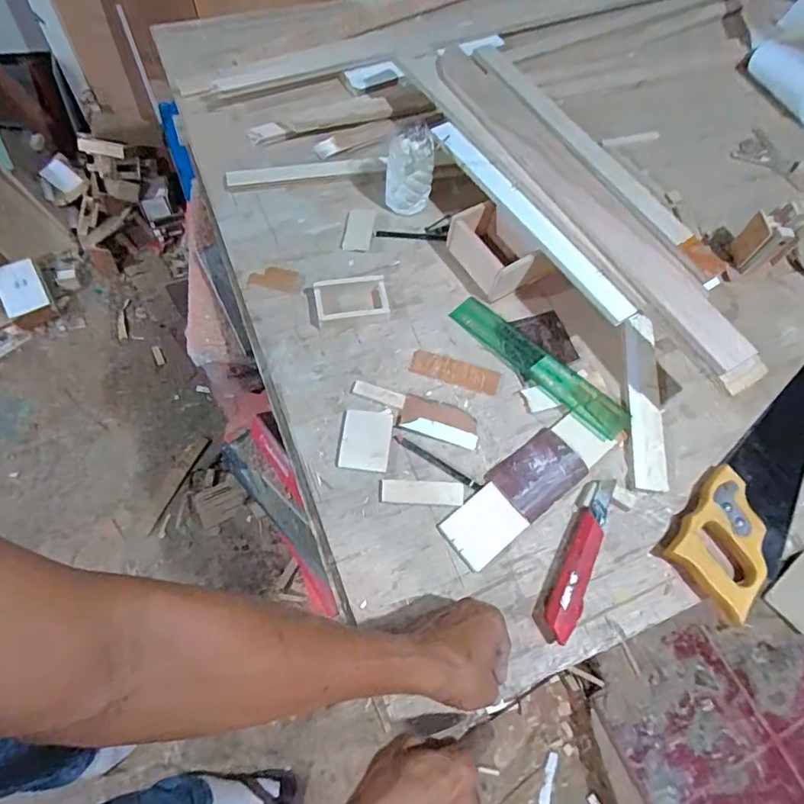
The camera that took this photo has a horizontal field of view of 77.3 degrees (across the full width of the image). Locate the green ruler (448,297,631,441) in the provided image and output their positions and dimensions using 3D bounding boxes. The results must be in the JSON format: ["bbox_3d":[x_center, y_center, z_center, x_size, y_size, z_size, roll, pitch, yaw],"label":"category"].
[{"bbox_3d":[0.170,-0.047,0.629,0.250,0.006,0.051,41,67,14],"label":"green ruler"}]

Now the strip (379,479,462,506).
[{"bbox_3d":[0.022,0.099,0.556,0.092,0.004,0.025,4,63,-4],"label":"strip"}]

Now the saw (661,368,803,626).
[{"bbox_3d":[0.455,0.074,0.593,0.397,0.029,0.105,-38,73,-21],"label":"saw"}]

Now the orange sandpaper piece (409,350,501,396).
[{"bbox_3d":[0.065,-0.037,0.620,0.108,0.007,0.034,17,63,3],"label":"orange sandpaper piece"}]

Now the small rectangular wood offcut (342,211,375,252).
[{"bbox_3d":[-0.060,-0.240,0.700,0.038,0.007,0.075,7,63,-2],"label":"small rectangular wood offcut"}]

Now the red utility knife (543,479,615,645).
[{"bbox_3d":[0.191,0.162,0.533,0.031,0.022,0.176,27,64,8],"label":"red utility knife"}]

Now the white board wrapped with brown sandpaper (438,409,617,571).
[{"bbox_3d":[0.141,0.091,0.564,0.217,0.009,0.070,-34,71,-20],"label":"white board wrapped with brown sandpaper"}]

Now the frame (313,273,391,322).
[{"bbox_3d":[-0.064,-0.132,0.635,0.089,0.018,0.056,-9,65,-10],"label":"frame"}]

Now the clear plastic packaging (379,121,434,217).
[{"bbox_3d":[0.008,-0.319,0.693,0.061,0.094,0.062,-3,64,-7],"label":"clear plastic packaging"}]

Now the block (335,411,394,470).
[{"bbox_3d":[-0.041,0.043,0.575,0.057,0.006,0.071,7,63,-2],"label":"block"}]

